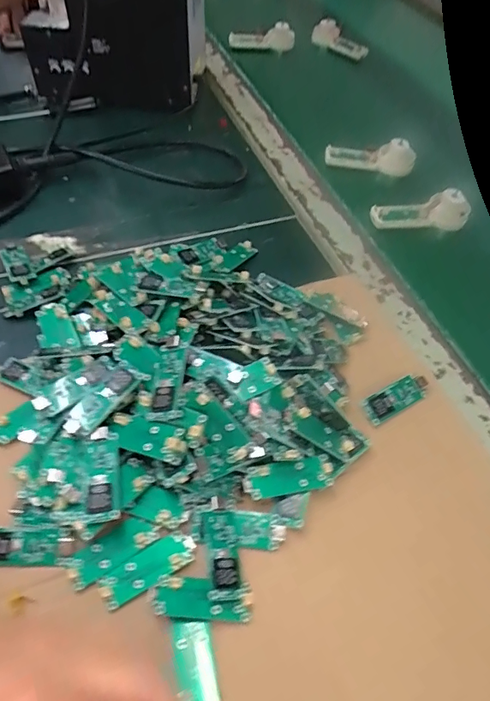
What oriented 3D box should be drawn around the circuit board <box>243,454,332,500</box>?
[{"bbox_3d":[0.025,0.075,0.282,0.052,0.004,0.018,-9,70,-8],"label":"circuit board"}]

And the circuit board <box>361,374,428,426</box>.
[{"bbox_3d":[0.104,0.032,0.327,0.051,0.004,0.019,-24,80,-18],"label":"circuit board"}]

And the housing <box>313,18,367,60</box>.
[{"bbox_3d":[0.141,-0.465,0.717,0.022,0.033,0.089,-37,62,-27],"label":"housing"}]

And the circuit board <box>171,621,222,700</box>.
[{"bbox_3d":[-0.023,0.154,0.231,0.019,0.007,0.043,-9,53,-10],"label":"circuit board"}]

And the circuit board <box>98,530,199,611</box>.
[{"bbox_3d":[-0.051,0.116,0.257,0.052,0.006,0.018,-27,57,-20],"label":"circuit board"}]

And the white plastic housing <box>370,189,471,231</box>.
[{"bbox_3d":[0.167,-0.136,0.460,0.094,0.025,0.029,-4,53,-6],"label":"white plastic housing"}]

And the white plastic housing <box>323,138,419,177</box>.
[{"bbox_3d":[0.136,-0.215,0.519,0.094,0.025,0.027,13,53,7],"label":"white plastic housing"}]

